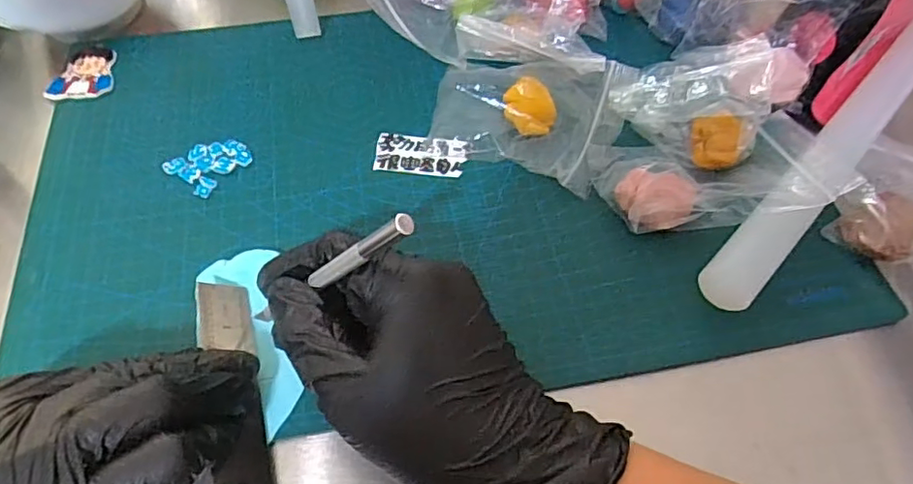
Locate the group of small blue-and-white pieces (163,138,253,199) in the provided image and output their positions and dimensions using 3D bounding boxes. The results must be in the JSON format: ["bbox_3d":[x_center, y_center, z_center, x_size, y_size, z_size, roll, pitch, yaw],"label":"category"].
[{"bbox_3d":[-0.148,-0.049,0.353,0.037,0.004,0.041,33,64,18],"label":"group of small blue-and-white pieces"}]

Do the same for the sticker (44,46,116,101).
[{"bbox_3d":[-0.247,-0.113,0.392,0.037,0.004,0.048,1,58,-9],"label":"sticker"}]

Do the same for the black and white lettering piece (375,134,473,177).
[{"bbox_3d":[-0.021,-0.053,0.359,0.056,0.004,0.028,5,62,3],"label":"black and white lettering piece"}]

